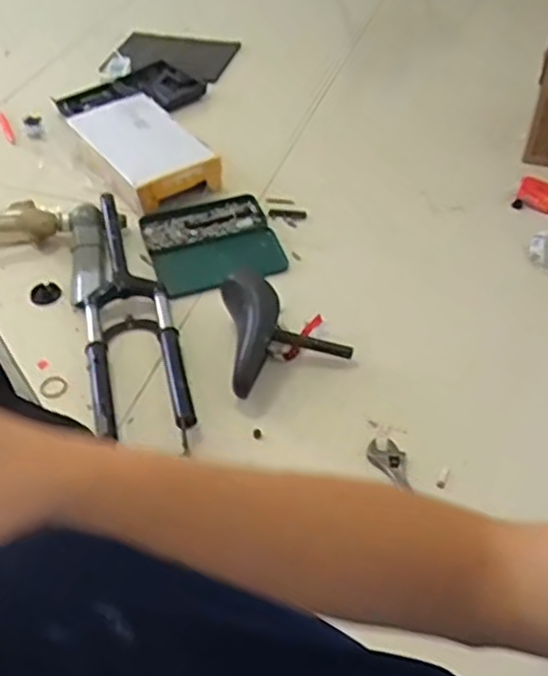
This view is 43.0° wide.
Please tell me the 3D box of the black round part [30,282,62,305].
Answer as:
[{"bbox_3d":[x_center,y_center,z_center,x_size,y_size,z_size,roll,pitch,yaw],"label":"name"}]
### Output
[{"bbox_3d":[-0.428,-0.084,1.303,0.054,0.014,0.054,-1,46,1],"label":"black round part"}]

